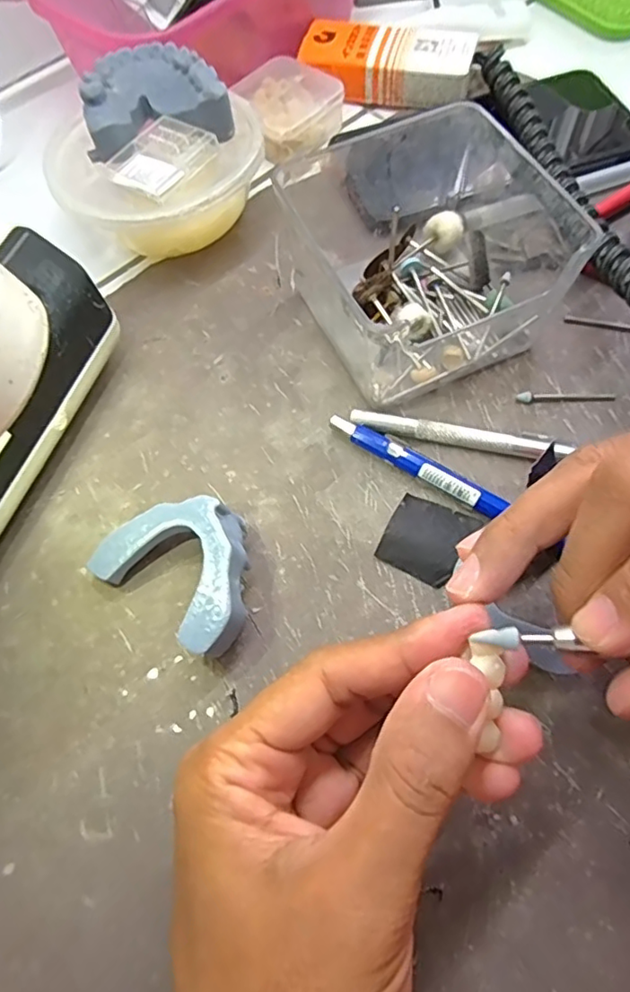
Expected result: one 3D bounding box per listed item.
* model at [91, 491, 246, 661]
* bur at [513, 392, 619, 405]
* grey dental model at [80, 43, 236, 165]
[{"bbox_3d":[-0.046,0.025,0.217,0.062,0.025,0.046,32,71,17],"label":"model"},{"bbox_3d":[0.109,-0.044,0.252,0.042,0.004,0.006,-2,67,1],"label":"bur"},{"bbox_3d":[-0.076,-0.190,0.275,0.065,0.020,0.054,-16,65,-4],"label":"grey dental model"}]

